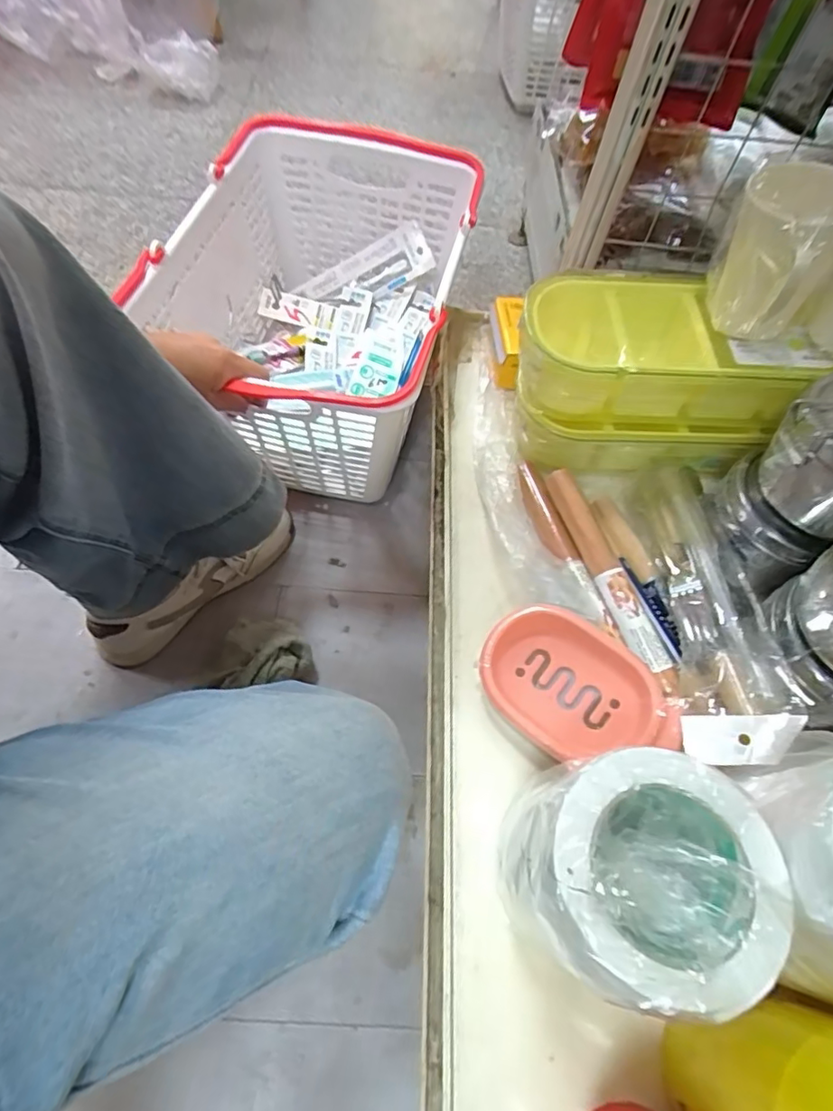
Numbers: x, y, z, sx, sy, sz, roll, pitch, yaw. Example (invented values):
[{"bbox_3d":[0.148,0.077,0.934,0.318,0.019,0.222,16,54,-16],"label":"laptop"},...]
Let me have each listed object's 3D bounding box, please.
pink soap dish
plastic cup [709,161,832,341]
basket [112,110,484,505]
[{"bbox_3d":[0.128,0.107,0.448,0.149,0.026,0.107,36,78,27],"label":"pink soap dish"},{"bbox_3d":[0.266,-0.221,0.424,0.080,0.121,0.086,2,62,-3],"label":"plastic cup"},{"bbox_3d":[-0.123,-0.291,0.676,0.302,0.210,0.408,13,62,3],"label":"basket"}]

